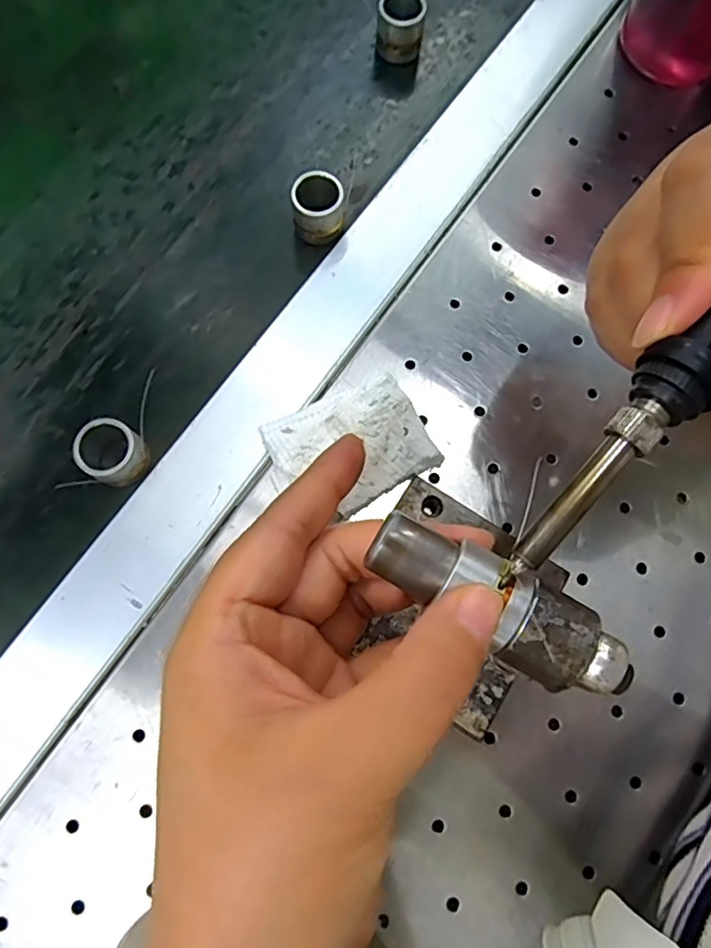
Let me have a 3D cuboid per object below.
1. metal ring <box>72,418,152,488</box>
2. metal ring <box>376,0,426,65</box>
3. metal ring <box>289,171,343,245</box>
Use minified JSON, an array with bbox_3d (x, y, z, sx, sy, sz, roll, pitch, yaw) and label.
[{"bbox_3d":[-0.103,-0.008,0.248,0.026,0.024,0.024,0,77,-1],"label":"metal ring"},{"bbox_3d":[0.024,-0.236,0.307,0.024,0.028,0.024,0,77,-1],"label":"metal ring"},{"bbox_3d":[-0.018,-0.126,0.279,0.024,0.025,0.025,0,77,-1],"label":"metal ring"}]

